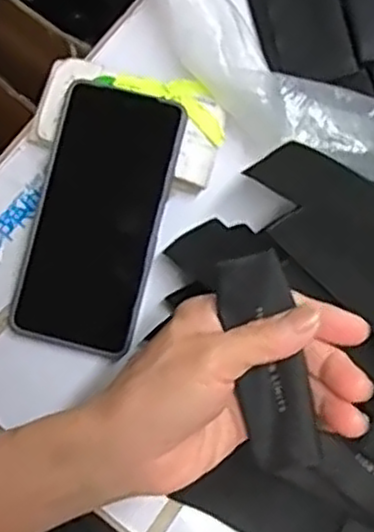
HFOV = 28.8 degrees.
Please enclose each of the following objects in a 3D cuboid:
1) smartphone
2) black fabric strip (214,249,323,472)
[{"bbox_3d":[-0.059,-0.030,0.473,0.081,0.017,0.168,15,92,2],"label":"smartphone"},{"bbox_3d":[0.040,0.046,0.347,0.033,0.010,0.103,-14,96,-4],"label":"black fabric strip"}]

